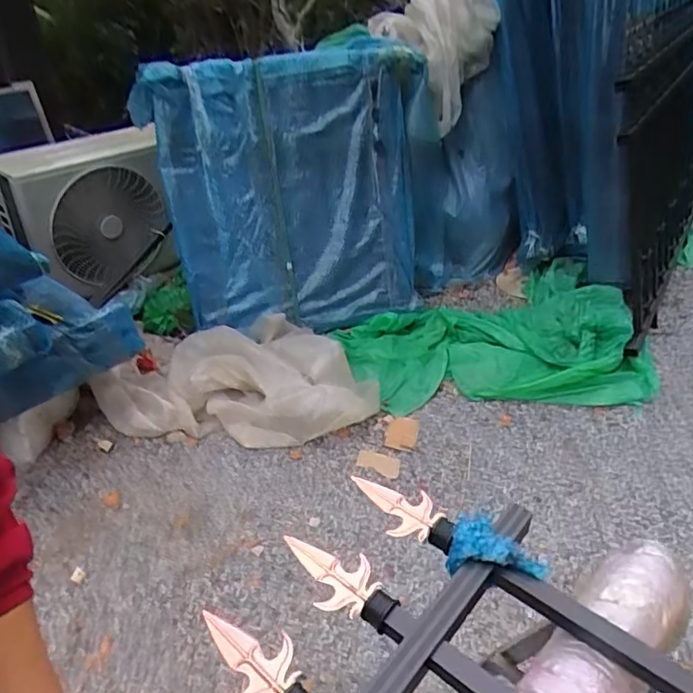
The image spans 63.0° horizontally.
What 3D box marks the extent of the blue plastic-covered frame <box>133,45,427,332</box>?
[{"bbox_3d":[-0.155,-0.484,1.810,0.893,0.756,0.329,-8,39,-12],"label":"blue plastic-covered frame"}]

